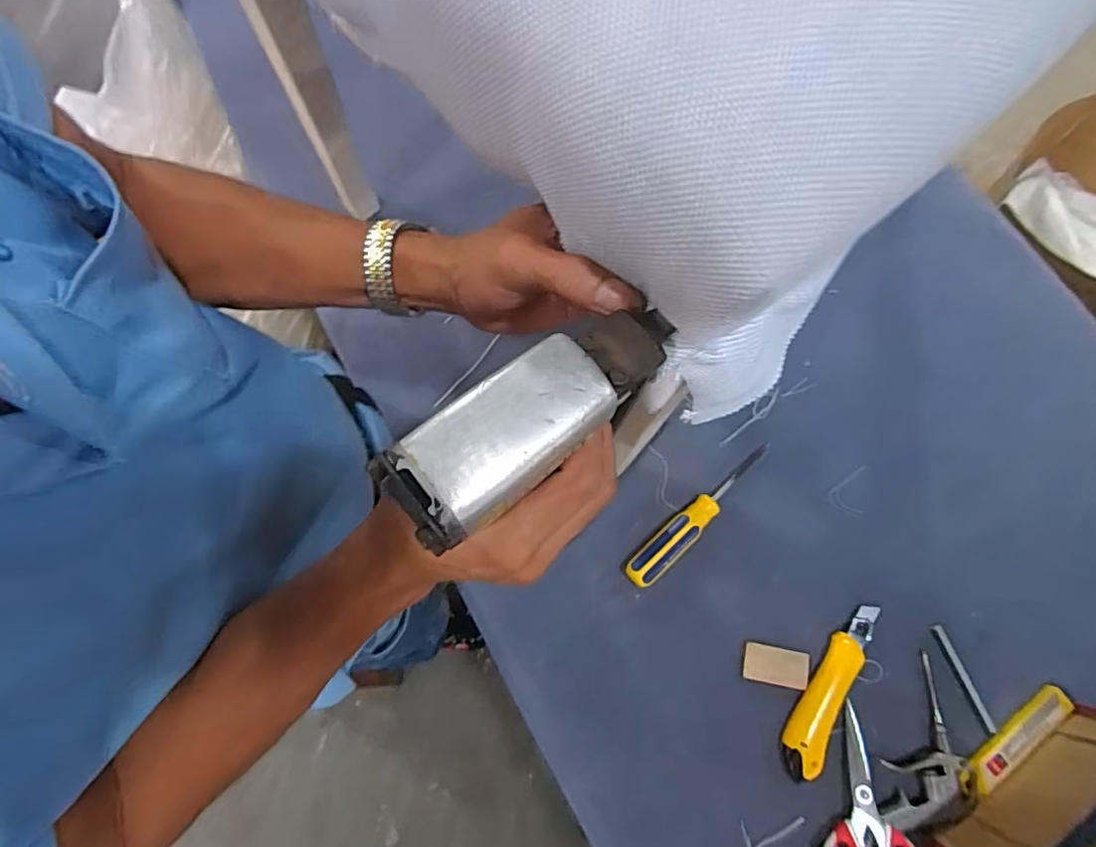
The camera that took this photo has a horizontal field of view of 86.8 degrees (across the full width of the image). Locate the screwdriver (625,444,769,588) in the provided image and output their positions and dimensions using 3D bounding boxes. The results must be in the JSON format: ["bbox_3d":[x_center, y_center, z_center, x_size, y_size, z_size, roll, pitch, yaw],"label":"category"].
[{"bbox_3d":[0.156,0.089,0.590,0.198,0.024,0.028,-42,79,-10],"label":"screwdriver"}]

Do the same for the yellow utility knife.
[{"bbox_3d":[0.268,0.252,0.555,0.042,0.016,0.173,27,77,7],"label":"yellow utility knife"}]

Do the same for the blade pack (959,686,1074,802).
[{"bbox_3d":[0.435,0.295,0.539,0.130,0.007,0.027,-37,59,-8],"label":"blade pack"}]

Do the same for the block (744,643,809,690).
[{"bbox_3d":[0.222,0.235,0.561,0.057,0.007,0.034,8,76,2],"label":"block"}]

